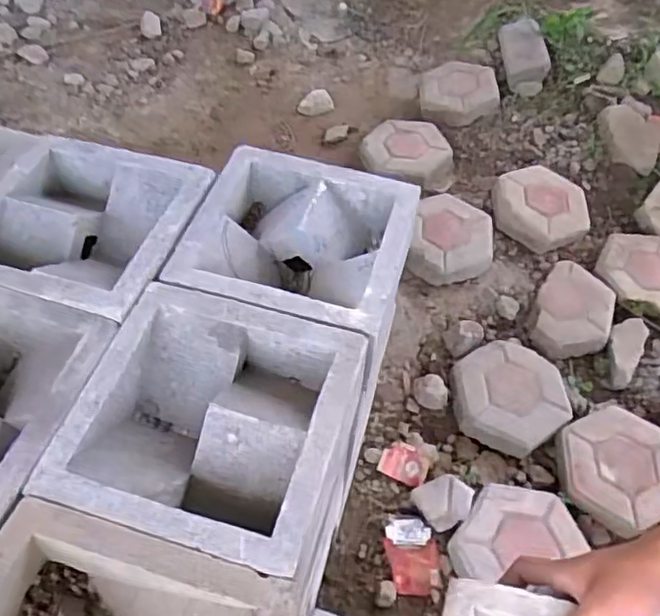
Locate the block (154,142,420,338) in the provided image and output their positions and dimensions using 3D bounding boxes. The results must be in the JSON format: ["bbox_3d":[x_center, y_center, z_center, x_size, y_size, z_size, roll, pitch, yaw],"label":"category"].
[{"bbox_3d":[-0.029,-0.061,0.611,0.199,0.062,0.188,15,54,6],"label":"block"}]

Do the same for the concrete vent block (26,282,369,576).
[{"bbox_3d":[-0.090,0.091,0.497,0.198,0.064,0.200,15,54,7],"label":"concrete vent block"}]

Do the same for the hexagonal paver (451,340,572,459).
[{"bbox_3d":[0.336,0.151,1.135,0.212,0.053,0.188,-28,61,-23],"label":"hexagonal paver"}]

